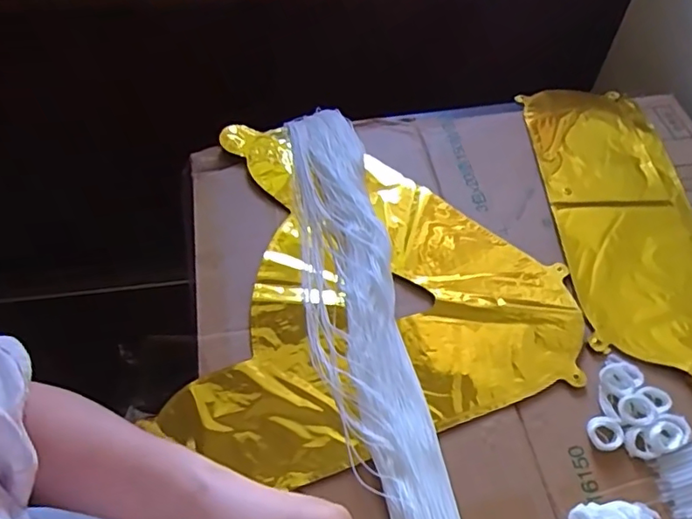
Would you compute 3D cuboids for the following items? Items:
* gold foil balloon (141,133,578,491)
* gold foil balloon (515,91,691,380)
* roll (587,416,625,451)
[{"bbox_3d":[0.031,0.022,0.510,0.333,0.010,0.343,6,55,3],"label":"gold foil balloon"},{"bbox_3d":[0.308,-0.040,0.562,0.224,0.010,0.390,-7,55,-7],"label":"gold foil balloon"},{"bbox_3d":[0.200,0.134,0.439,0.025,0.006,0.025,0,55,-1],"label":"roll"}]

